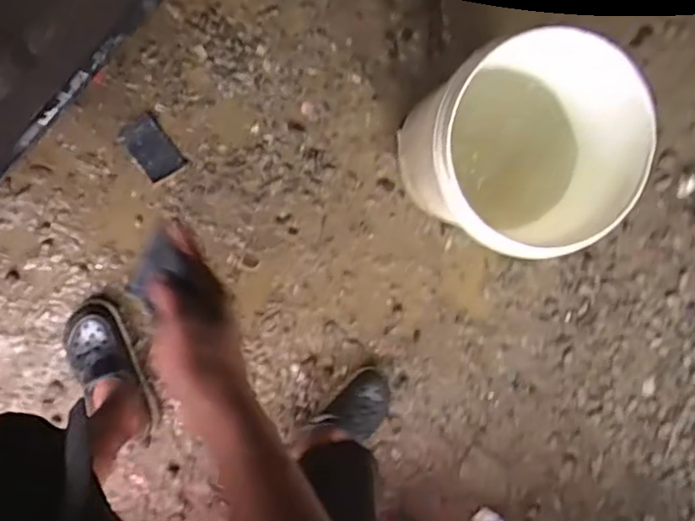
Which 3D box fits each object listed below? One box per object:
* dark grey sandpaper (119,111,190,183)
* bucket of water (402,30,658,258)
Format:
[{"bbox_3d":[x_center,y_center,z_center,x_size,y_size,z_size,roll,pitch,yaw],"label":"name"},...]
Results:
[{"bbox_3d":[-0.345,-0.197,1.154,0.072,0.009,0.108,-37,99,-4],"label":"dark grey sandpaper"},{"bbox_3d":[0.256,-0.198,1.068,0.289,0.368,0.320,11,93,-9],"label":"bucket of water"}]

